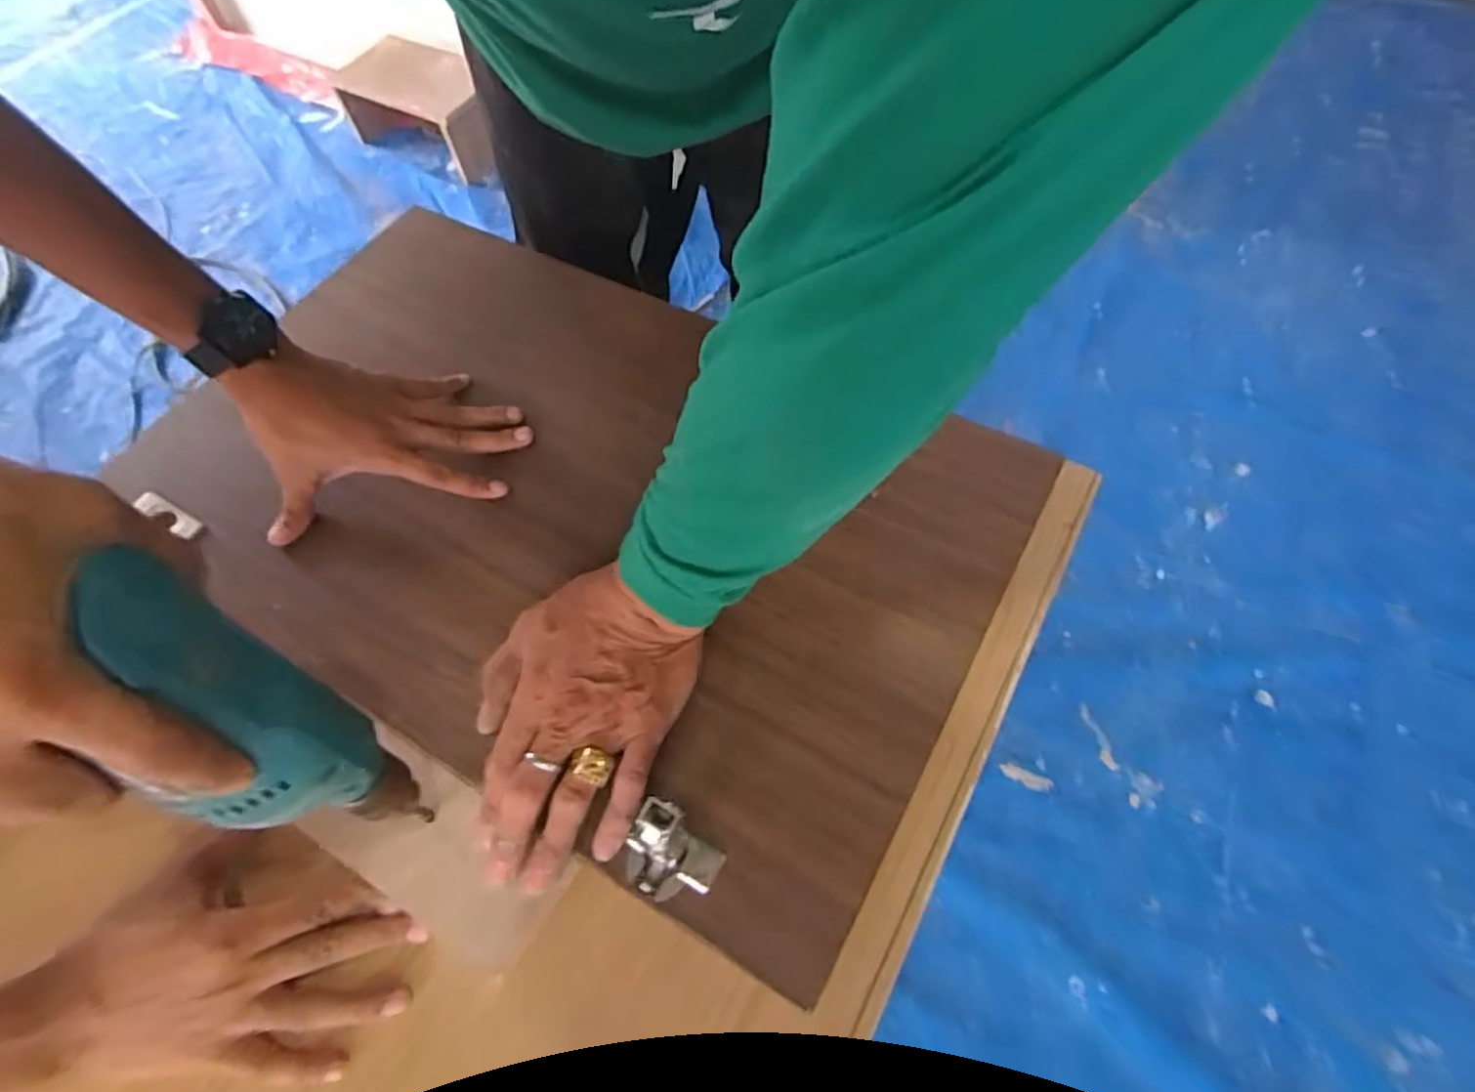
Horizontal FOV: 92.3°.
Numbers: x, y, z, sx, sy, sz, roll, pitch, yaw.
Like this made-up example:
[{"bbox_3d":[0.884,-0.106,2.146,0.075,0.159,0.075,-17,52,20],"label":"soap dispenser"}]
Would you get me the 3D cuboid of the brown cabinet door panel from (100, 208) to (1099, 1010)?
[{"bbox_3d":[-0.119,-0.035,0.517,0.642,0.027,0.377,25,66,14],"label":"brown cabinet door panel"}]

